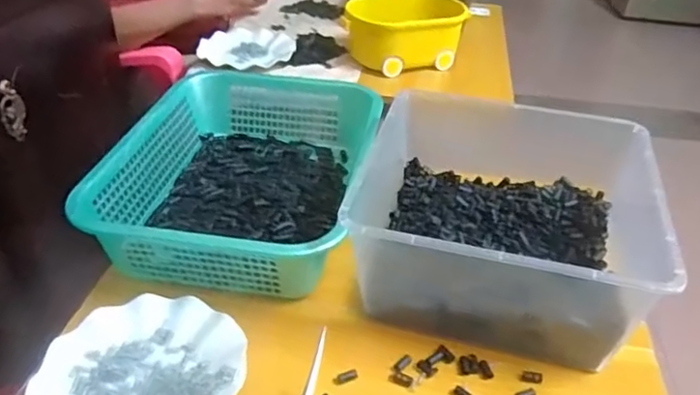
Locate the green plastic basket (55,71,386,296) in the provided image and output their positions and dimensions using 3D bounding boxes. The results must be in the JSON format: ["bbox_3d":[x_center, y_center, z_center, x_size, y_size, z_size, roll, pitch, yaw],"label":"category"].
[{"bbox_3d":[-0.126,-0.042,0.768,0.289,0.086,0.398,8,36,7],"label":"green plastic basket"}]

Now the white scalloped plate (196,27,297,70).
[{"bbox_3d":[-0.200,-0.291,1.173,0.185,0.022,0.185,2,35,-1],"label":"white scalloped plate"}]

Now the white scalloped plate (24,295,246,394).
[{"bbox_3d":[-0.193,0.165,0.549,0.182,0.023,0.167,2,35,-1],"label":"white scalloped plate"}]

